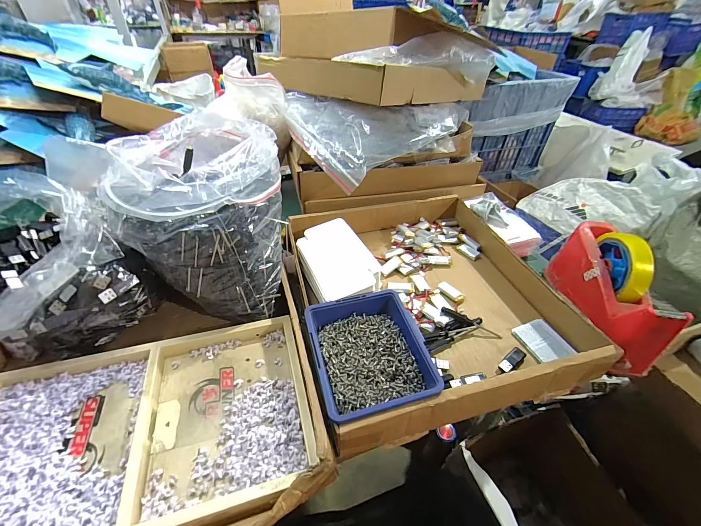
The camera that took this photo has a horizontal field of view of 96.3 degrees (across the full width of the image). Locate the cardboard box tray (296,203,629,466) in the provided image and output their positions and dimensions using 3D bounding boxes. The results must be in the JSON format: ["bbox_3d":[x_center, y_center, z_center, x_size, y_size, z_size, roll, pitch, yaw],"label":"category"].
[{"bbox_3d":[0.116,0.028,0.475,0.378,0.065,0.390,-8,43,-12],"label":"cardboard box tray"}]

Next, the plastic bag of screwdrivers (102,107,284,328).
[{"bbox_3d":[-0.185,-0.064,0.426,0.180,0.187,0.202,0,42,-3],"label":"plastic bag of screwdrivers"}]

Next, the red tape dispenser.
[{"bbox_3d":[0.345,0.027,0.421,0.061,0.108,0.200,7,42,5],"label":"red tape dispenser"}]

